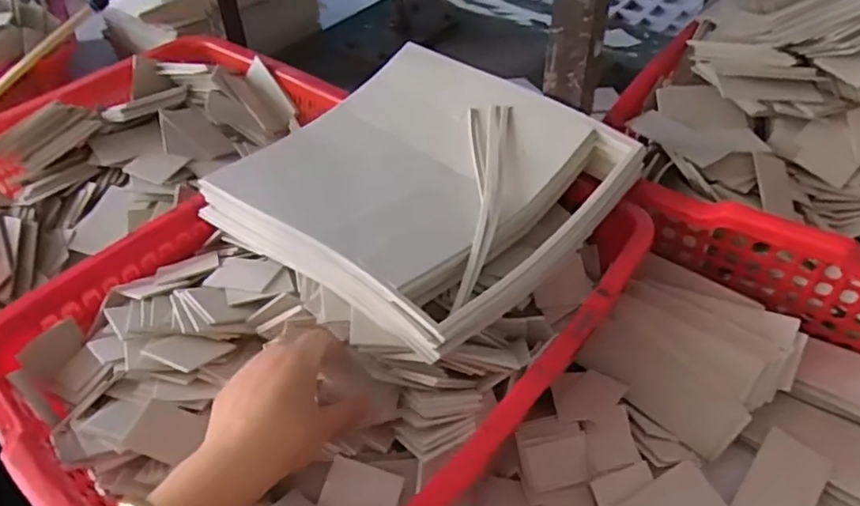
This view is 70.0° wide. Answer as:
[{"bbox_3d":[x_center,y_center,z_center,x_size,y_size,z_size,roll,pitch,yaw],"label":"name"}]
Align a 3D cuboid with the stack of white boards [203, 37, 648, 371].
[{"bbox_3d":[-0.005,-0.065,0.545,0.271,0.060,0.280,30,53,28],"label":"stack of white boards"}]

